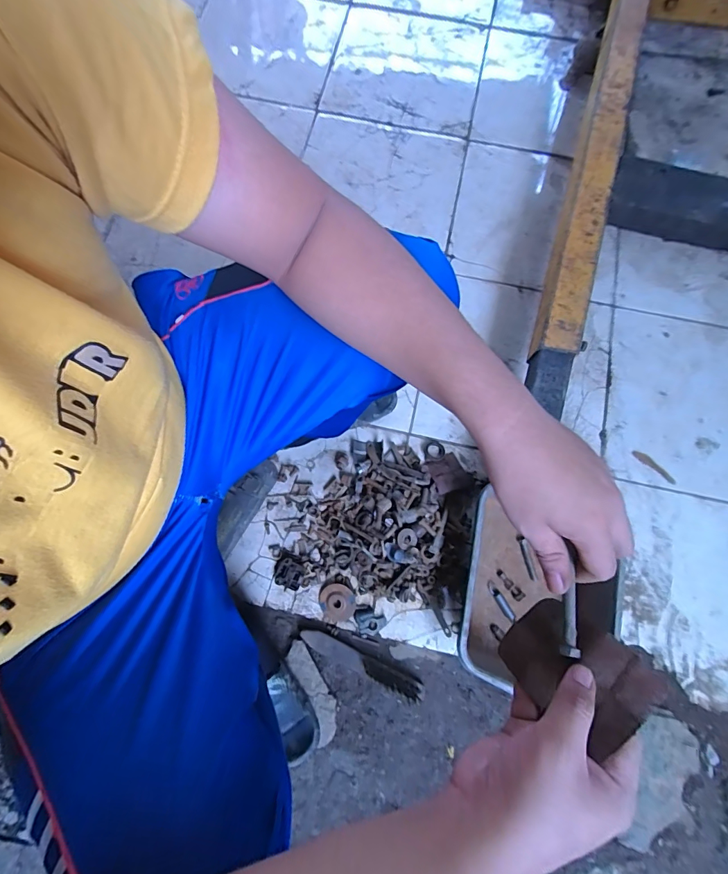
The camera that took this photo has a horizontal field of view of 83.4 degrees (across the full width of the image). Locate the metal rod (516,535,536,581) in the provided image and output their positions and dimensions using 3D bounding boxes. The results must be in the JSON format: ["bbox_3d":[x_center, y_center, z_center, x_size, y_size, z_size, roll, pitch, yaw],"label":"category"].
[{"bbox_3d":[0.316,0.234,0.792,0.014,0.011,0.083,-13,75,-3],"label":"metal rod"}]

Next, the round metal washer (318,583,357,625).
[{"bbox_3d":[-0.052,0.318,0.779,0.071,0.014,0.070,0,75,0],"label":"round metal washer"}]

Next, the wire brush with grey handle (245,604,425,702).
[{"bbox_3d":[-0.007,0.414,0.746,0.238,0.035,0.043,23,76,6],"label":"wire brush with grey handle"}]

